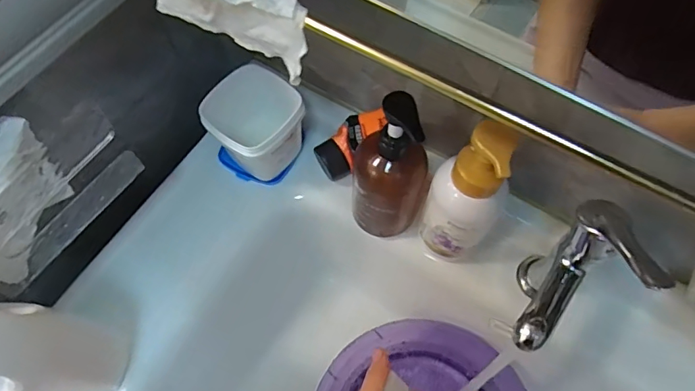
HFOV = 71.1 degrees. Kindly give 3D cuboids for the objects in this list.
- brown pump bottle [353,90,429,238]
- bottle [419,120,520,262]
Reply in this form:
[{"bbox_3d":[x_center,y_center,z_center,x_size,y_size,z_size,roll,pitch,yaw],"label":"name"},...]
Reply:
[{"bbox_3d":[0.042,-0.020,0.488,0.072,0.191,0.060,18,67,9],"label":"brown pump bottle"},{"bbox_3d":[0.114,0.005,0.464,0.072,0.181,0.056,20,67,10],"label":"bottle"}]

